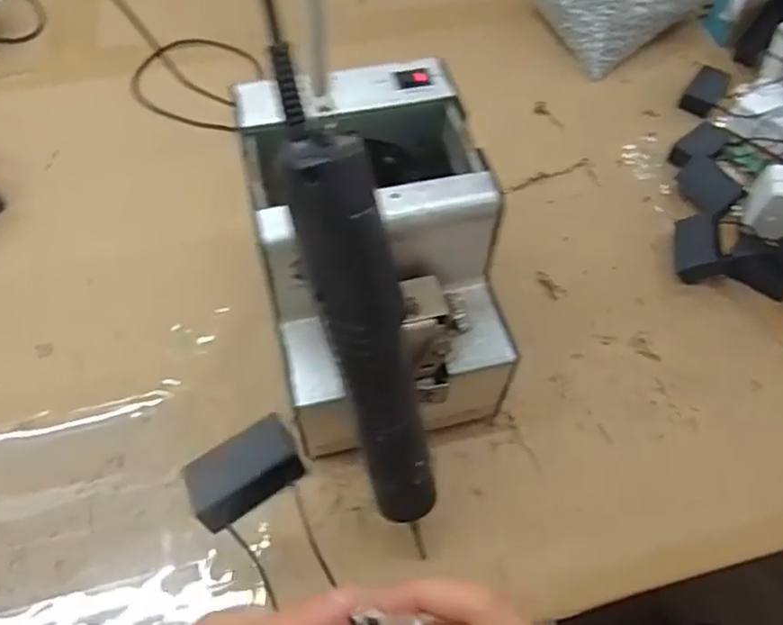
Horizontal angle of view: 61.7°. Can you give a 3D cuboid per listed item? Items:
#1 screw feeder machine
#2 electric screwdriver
[{"bbox_3d":[-0.008,-0.024,0.387,0.125,0.143,0.187,-11,58,-9],"label":"screw feeder machine"},{"bbox_3d":[-0.010,0.010,0.303,0.037,0.240,0.031,-19,27,-12],"label":"electric screwdriver"}]

